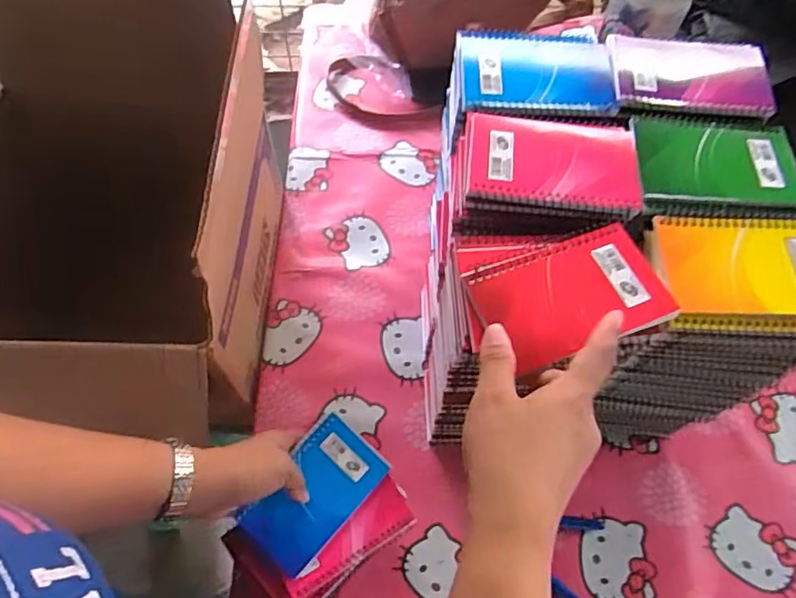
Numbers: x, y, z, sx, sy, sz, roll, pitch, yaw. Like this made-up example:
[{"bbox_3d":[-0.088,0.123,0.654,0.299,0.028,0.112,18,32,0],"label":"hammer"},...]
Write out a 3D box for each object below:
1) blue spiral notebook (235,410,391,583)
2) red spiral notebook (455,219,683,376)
[{"bbox_3d":[-0.081,0.184,0.544,0.081,0.011,0.132,42,74,7],"label":"blue spiral notebook"},{"bbox_3d":[0.122,-0.004,0.405,0.127,0.007,0.084,-20,64,-11],"label":"red spiral notebook"}]

